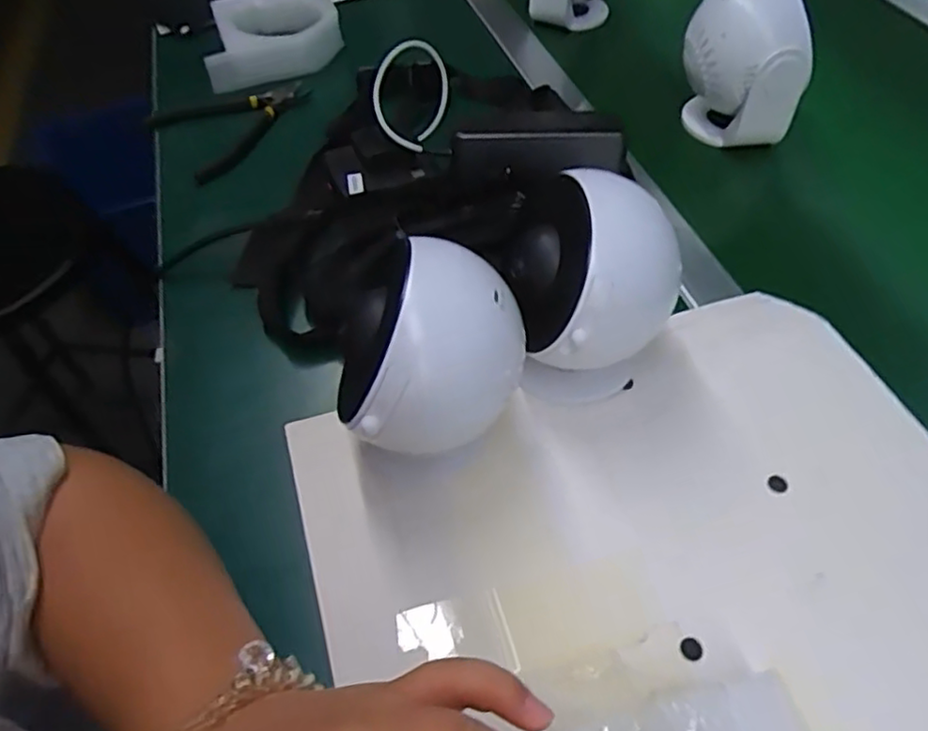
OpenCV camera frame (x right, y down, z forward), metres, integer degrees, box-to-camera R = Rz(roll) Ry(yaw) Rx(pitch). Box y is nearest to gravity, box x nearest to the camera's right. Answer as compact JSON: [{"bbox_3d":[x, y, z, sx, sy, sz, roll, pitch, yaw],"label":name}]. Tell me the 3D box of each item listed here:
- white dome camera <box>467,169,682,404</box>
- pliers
[{"bbox_3d":[0.067,-0.037,0.373,0.088,0.117,0.079,-19,53,-14],"label":"white dome camera"},{"bbox_3d":[-0.206,-0.227,0.613,0.134,0.018,0.087,-36,59,-24],"label":"pliers"}]

